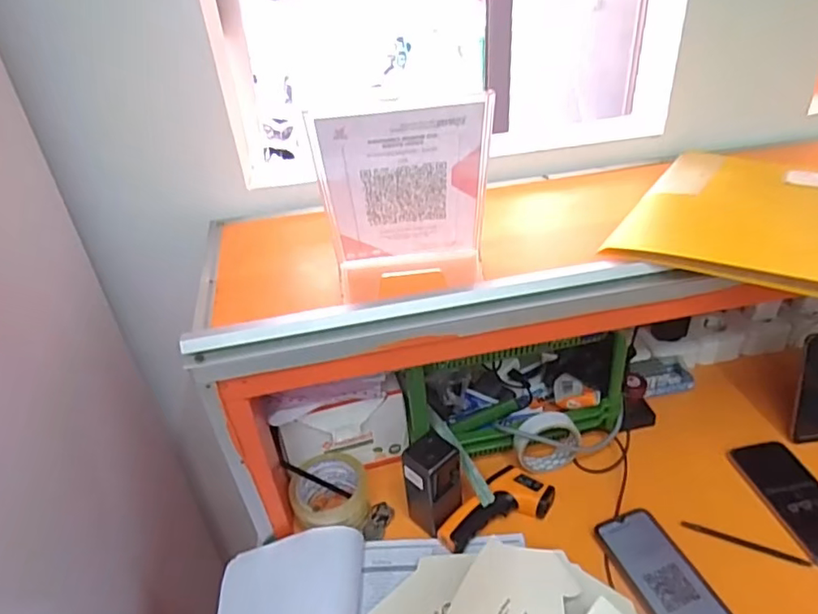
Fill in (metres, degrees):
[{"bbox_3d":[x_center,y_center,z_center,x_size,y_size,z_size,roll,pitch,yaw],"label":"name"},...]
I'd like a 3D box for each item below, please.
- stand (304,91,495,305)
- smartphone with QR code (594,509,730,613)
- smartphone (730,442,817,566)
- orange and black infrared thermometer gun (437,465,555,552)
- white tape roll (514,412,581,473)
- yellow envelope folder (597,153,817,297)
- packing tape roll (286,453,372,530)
[{"bbox_3d":[-0.003,-0.102,0.576,0.159,0.209,0.079,-5,35,-1],"label":"stand"},{"bbox_3d":[0.286,0.303,0.644,0.074,0.011,0.161,-14,36,-13],"label":"smartphone with QR code"},{"bbox_3d":[0.486,0.237,0.711,0.079,0.006,0.168,-8,35,-6],"label":"smartphone"},{"bbox_3d":[0.111,0.258,0.709,0.146,0.030,0.071,-31,43,-33],"label":"orange and black infrared thermometer gun"},{"bbox_3d":[0.184,0.181,0.771,0.088,0.071,0.038,-14,36,-13],"label":"white tape roll"},{"bbox_3d":[0.397,-0.114,0.646,0.239,0.023,0.331,19,41,30],"label":"yellow envelope folder"},{"bbox_3d":[-0.101,0.240,0.732,0.096,0.063,0.092,-3,35,2],"label":"packing tape roll"}]

